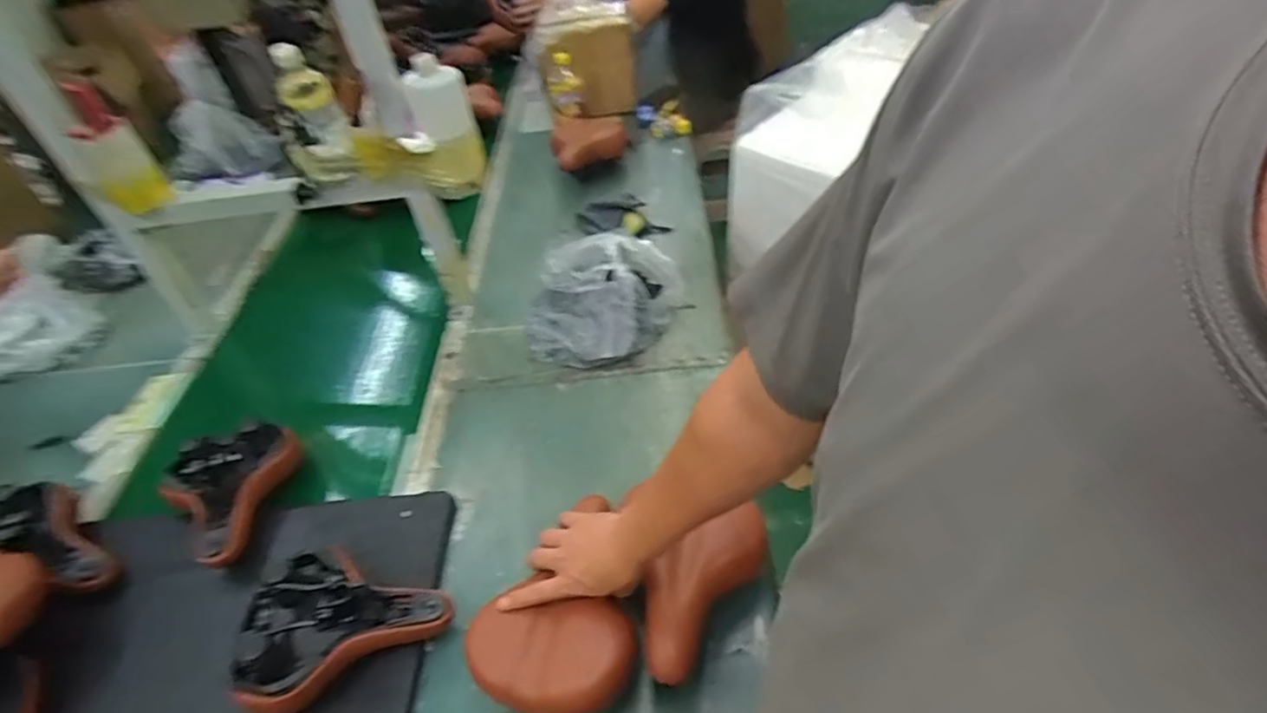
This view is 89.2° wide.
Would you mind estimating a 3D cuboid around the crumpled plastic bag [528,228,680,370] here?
[{"bbox_3d":[-0.055,-0.101,1.141,0.285,0.146,0.191,-9,44,-1],"label":"crumpled plastic bag"}]

